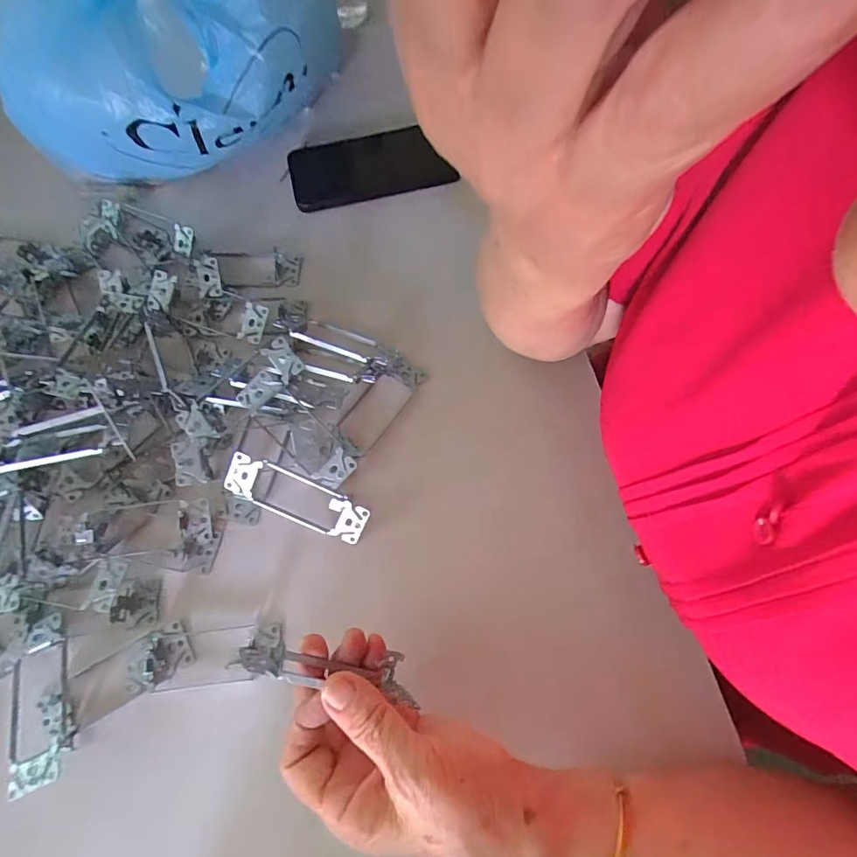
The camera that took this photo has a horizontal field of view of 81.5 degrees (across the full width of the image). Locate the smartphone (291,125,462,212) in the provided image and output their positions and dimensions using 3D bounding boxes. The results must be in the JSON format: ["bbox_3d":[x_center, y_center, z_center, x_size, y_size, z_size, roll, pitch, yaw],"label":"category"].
[{"bbox_3d":[-0.062,-0.294,0.567,0.183,0.078,0.015,-13,64,-3],"label":"smartphone"}]

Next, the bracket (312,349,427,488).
[{"bbox_3d":[-0.049,-0.008,0.410,0.039,0.018,0.130,28,72,11],"label":"bracket"}]

